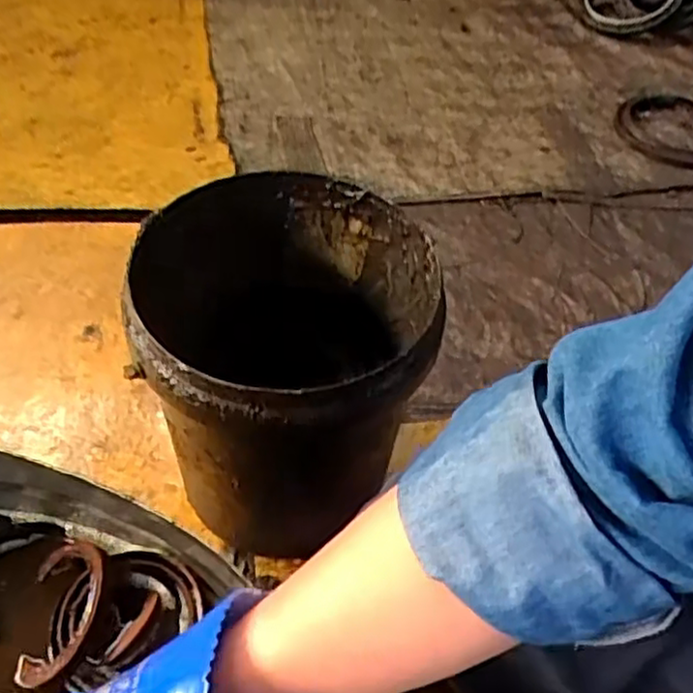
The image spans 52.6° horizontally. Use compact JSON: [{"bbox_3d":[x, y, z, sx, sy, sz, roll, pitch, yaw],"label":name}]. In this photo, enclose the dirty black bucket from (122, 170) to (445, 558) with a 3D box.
[{"bbox_3d":[-0.054,0.030,0.741,0.270,0.306,0.267,3,50,-3],"label":"dirty black bucket"}]

